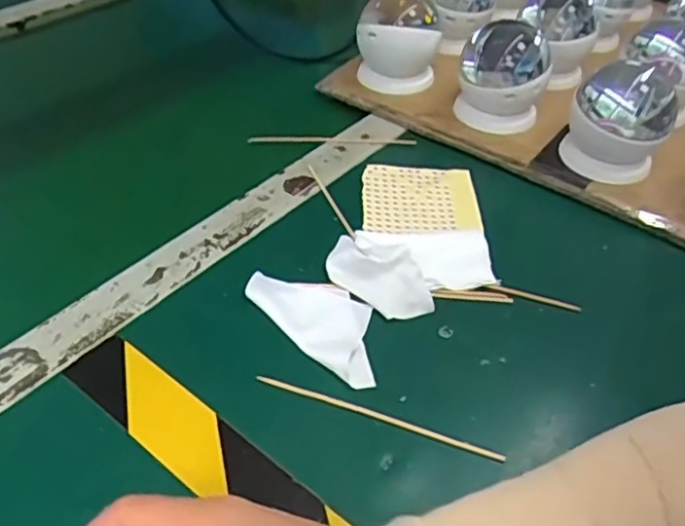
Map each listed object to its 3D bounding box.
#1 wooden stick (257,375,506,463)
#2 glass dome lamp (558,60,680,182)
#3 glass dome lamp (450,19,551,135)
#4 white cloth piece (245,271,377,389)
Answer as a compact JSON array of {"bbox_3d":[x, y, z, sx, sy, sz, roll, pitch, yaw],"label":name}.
[{"bbox_3d":[0.019,0.084,0.359,0.142,0.004,0.004,14,45,14],"label":"wooden stick"},{"bbox_3d":[0.206,-0.101,0.487,0.072,0.087,0.068,22,47,21],"label":"glass dome lamp"},{"bbox_3d":[0.133,-0.152,0.536,0.071,0.082,0.079,11,44,10],"label":"glass dome lamp"},{"bbox_3d":[-0.012,0.033,0.404,0.106,0.007,0.051,33,52,30],"label":"white cloth piece"}]

